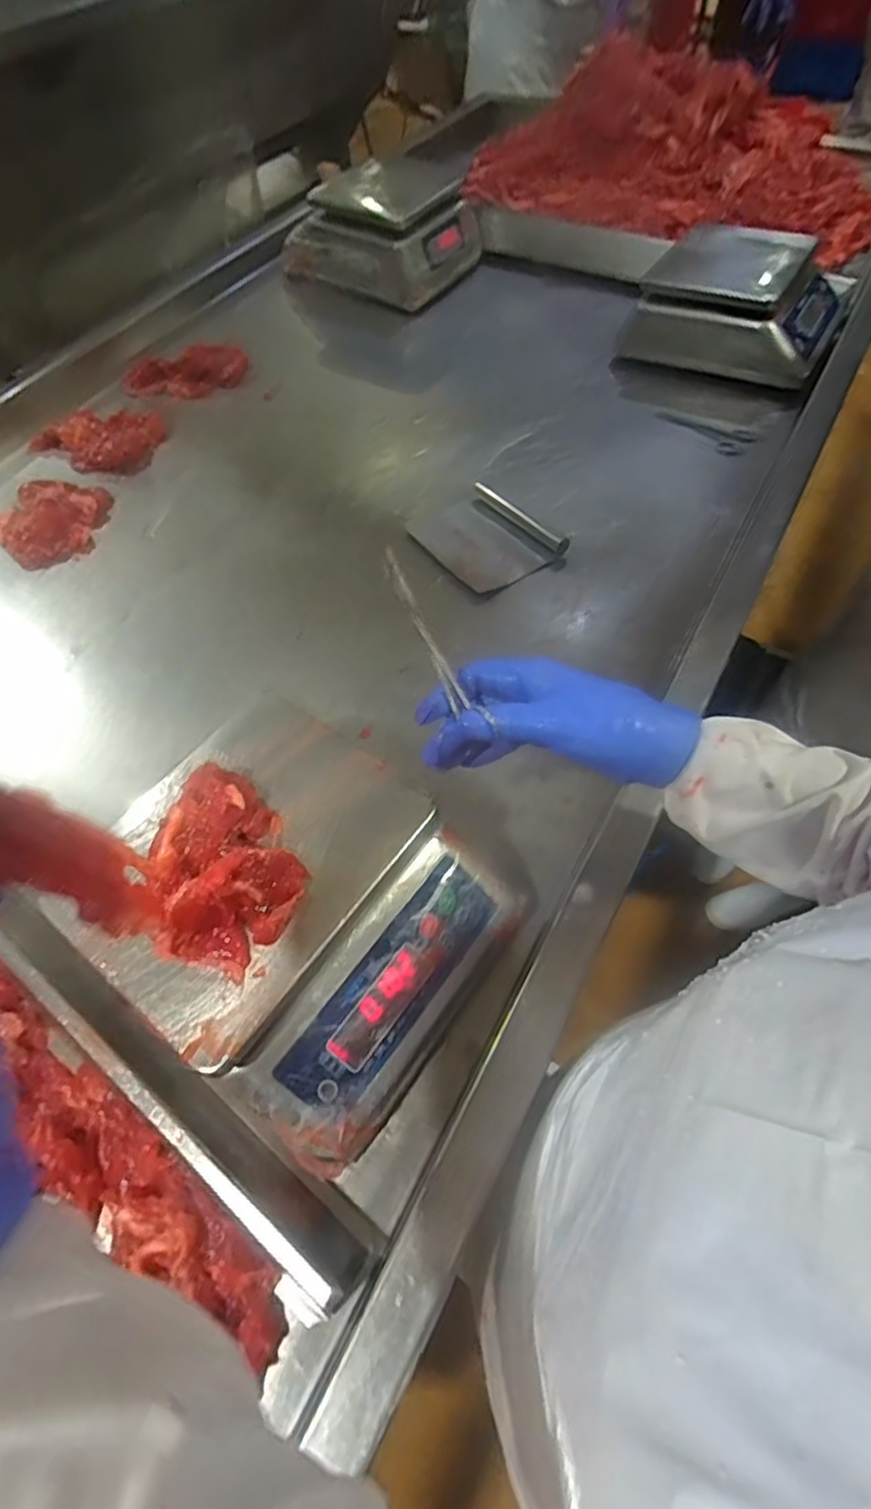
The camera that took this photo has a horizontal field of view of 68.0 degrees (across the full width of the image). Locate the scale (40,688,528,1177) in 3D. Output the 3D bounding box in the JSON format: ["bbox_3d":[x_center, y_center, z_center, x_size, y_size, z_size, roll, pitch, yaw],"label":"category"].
[{"bbox_3d":[-0.101,0.109,0.470,0.258,0.119,0.224,32,64,20],"label":"scale"}]

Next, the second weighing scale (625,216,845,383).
[{"bbox_3d":[0.463,-0.684,0.964,0.266,0.115,0.285,28,62,18],"label":"second weighing scale"}]

